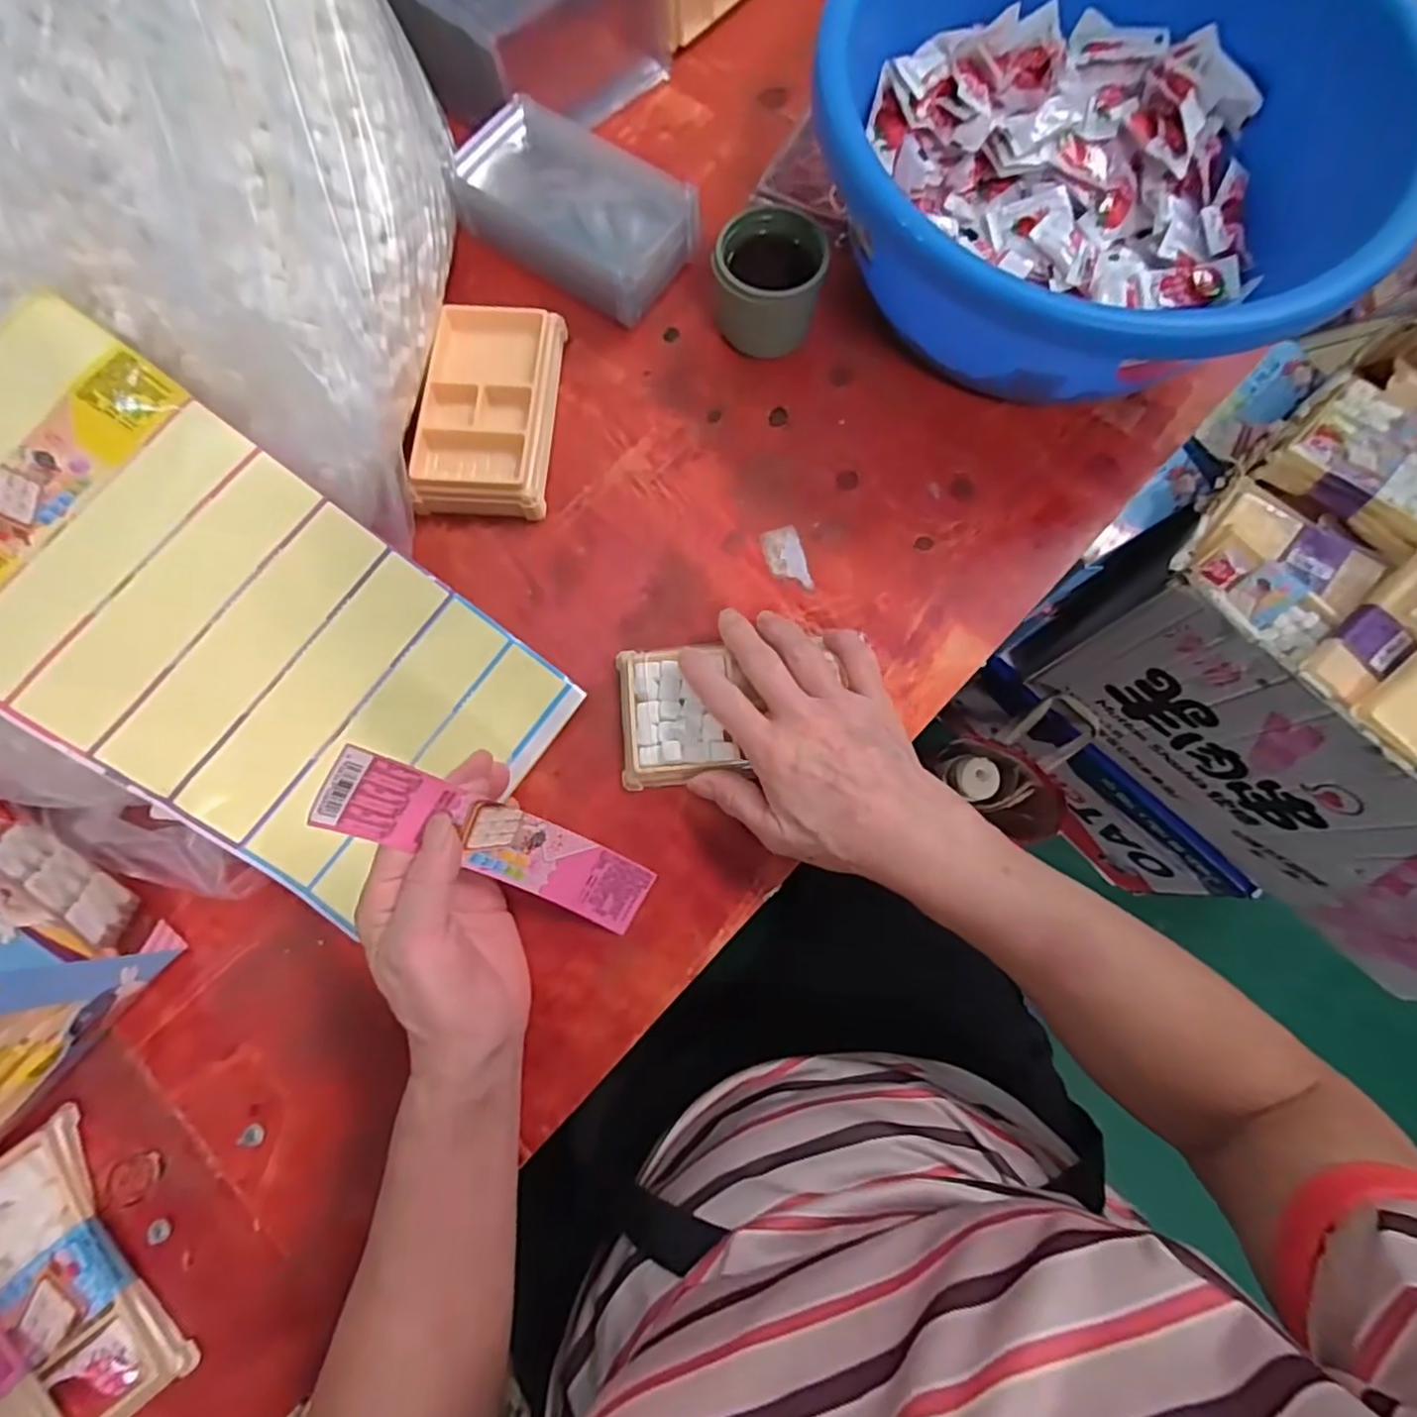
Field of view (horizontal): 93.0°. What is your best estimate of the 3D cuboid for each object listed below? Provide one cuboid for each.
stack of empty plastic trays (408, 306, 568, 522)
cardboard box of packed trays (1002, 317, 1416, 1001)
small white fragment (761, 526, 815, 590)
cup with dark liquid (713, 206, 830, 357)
[{"bbox_3d":[-0.136,-0.188,0.424,0.076,0.023,0.140,4,77,1],"label":"stack of empty plastic trays"},{"bbox_3d":[0.673,-0.032,0.625,0.544,0.287,0.371,43,81,9],"label":"cardboard box of packed trays"},{"bbox_3d":[0.048,-0.092,0.412,0.023,0.004,0.042,-14,77,-3],"label":"small white fragment"},{"bbox_3d":[0.038,-0.259,0.418,0.070,0.062,0.059,-2,77,0],"label":"cup with dark liquid"}]

